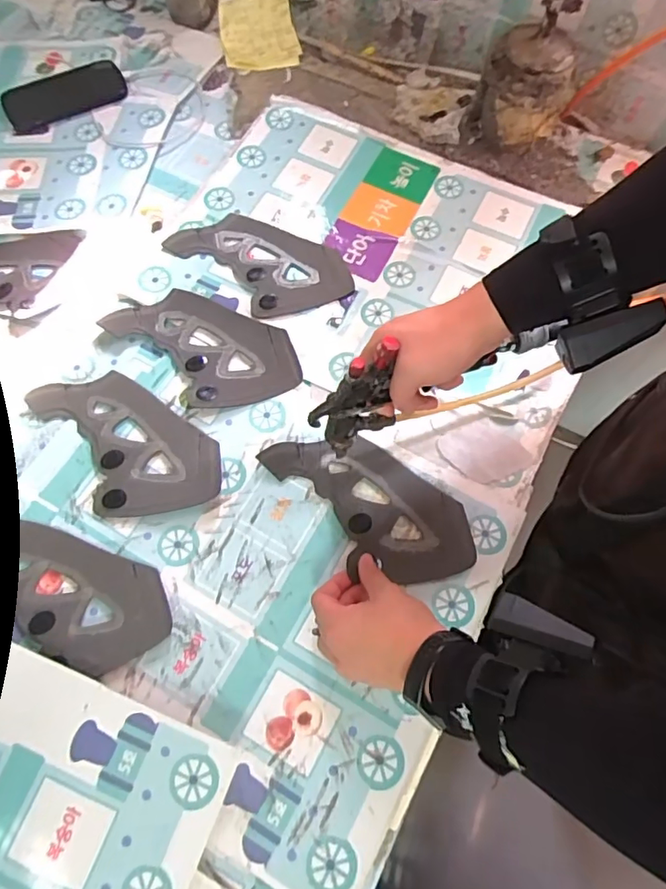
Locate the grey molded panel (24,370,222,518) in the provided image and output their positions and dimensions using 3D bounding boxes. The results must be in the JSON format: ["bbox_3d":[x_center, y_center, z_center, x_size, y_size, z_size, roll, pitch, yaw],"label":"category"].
[{"bbox_3d":[-0.221,-0.002,0.546,0.218,0.012,0.123,37,73,14],"label":"grey molded panel"}]

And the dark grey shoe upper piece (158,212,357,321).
[{"bbox_3d":[-0.085,-0.225,0.635,0.207,0.009,0.127,41,74,15],"label":"dark grey shoe upper piece"}]

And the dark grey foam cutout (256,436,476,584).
[{"bbox_3d":[0.035,0.059,0.530,0.224,0.013,0.114,32,72,11],"label":"dark grey foam cutout"}]

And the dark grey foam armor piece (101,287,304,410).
[{"bbox_3d":[-0.143,-0.114,0.588,0.209,0.013,0.121,37,73,14],"label":"dark grey foam armor piece"}]

